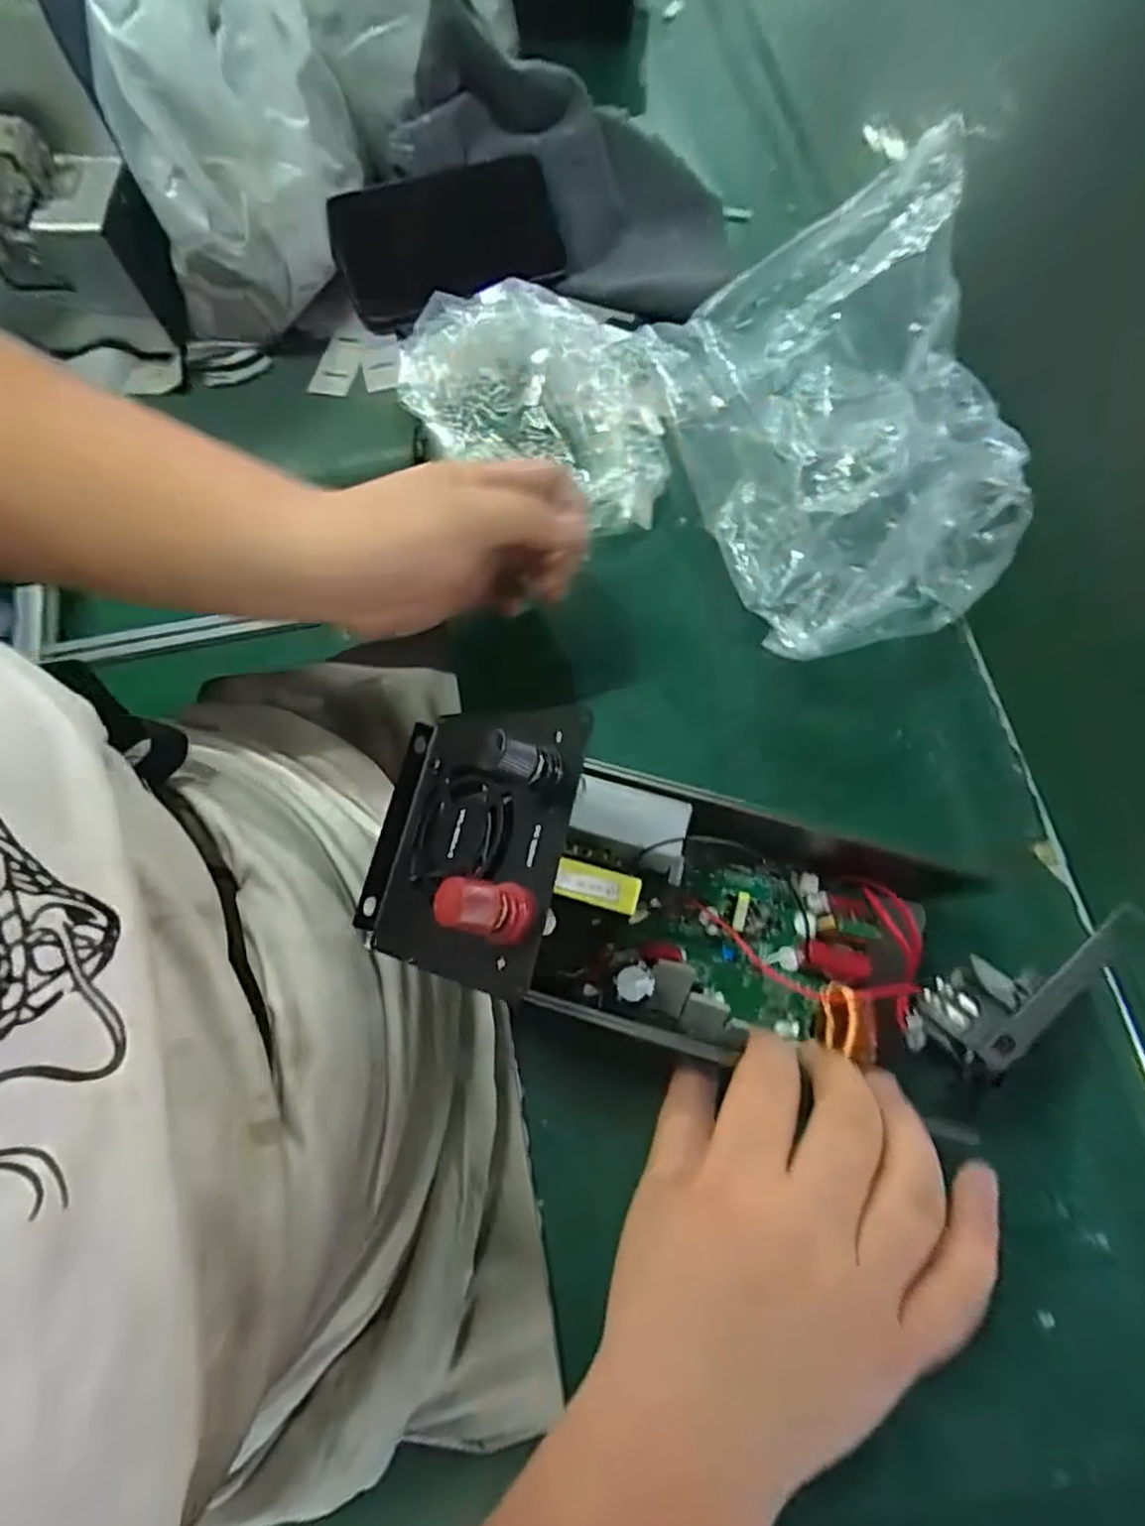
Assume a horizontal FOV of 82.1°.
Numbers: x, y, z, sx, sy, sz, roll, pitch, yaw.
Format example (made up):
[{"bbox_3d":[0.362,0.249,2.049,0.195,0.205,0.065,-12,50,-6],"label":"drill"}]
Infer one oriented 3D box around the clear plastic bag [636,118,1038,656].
[{"bbox_3d":[0.156,-0.188,0.361,0.182,0.084,0.242,-17,74,-6],"label":"clear plastic bag"}]

